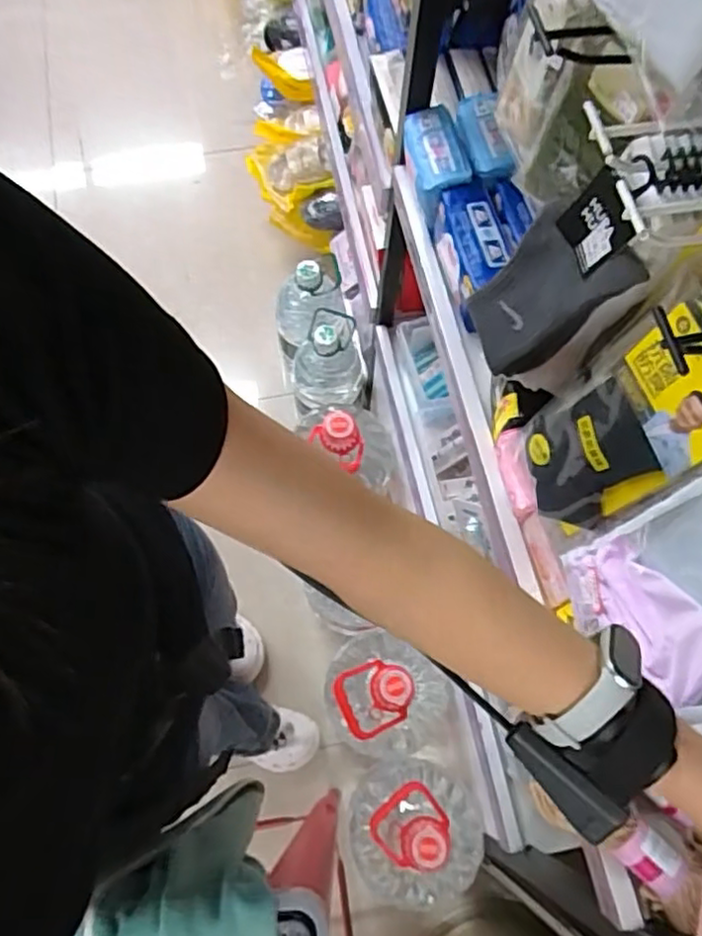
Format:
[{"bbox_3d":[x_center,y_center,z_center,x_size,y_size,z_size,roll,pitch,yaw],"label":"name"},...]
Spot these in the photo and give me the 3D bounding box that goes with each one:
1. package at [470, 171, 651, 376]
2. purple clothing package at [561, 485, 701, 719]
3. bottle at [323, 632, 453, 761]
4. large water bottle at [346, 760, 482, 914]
[{"bbox_3d":[0.162,-0.150,0.552,0.021,0.195,0.084,-17,79,-24],"label":"package"},{"bbox_3d":[0.222,0.100,0.466,0.009,0.208,0.135,0,67,-15],"label":"purple clothing package"},{"bbox_3d":[0.046,0.406,1.169,0.196,0.370,0.184,34,72,11],"label":"bottle"},{"bbox_3d":[0.108,0.579,1.090,0.199,0.349,0.175,15,69,5],"label":"large water bottle"}]

